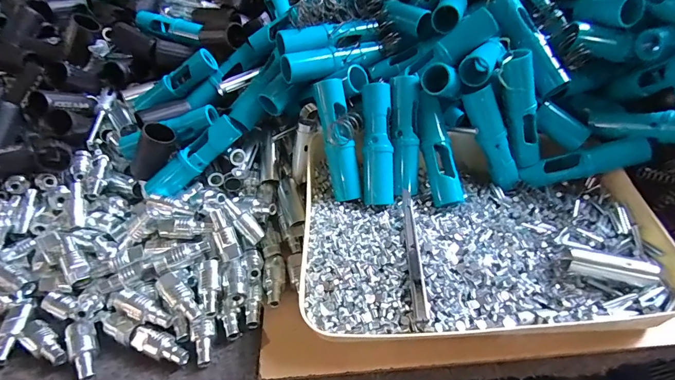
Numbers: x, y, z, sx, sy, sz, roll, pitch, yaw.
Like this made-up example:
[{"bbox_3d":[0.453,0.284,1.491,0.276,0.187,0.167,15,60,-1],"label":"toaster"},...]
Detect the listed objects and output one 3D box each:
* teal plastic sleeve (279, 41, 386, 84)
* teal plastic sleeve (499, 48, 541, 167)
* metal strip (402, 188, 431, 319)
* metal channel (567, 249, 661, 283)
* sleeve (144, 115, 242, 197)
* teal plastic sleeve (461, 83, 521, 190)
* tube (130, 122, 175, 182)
[{"bbox_3d":[-0.004,-0.146,0.408,0.114,0.025,0.029,-19,46,-16],"label":"teal plastic sleeve"},{"bbox_3d":[0.185,-0.078,0.375,0.025,0.117,0.023,-35,29,-29],"label":"teal plastic sleeve"},{"bbox_3d":[0.066,0.050,0.329,0.010,0.008,0.133,-1,44,2],"label":"metal strip"},{"bbox_3d":[0.231,0.066,0.316,0.066,0.019,0.015,7,45,10],"label":"metal channel"},{"bbox_3d":[-0.158,-0.034,0.413,0.117,0.033,0.027,-41,51,-2],"label":"sleeve"},{"bbox_3d":[0.164,-0.055,0.393,0.028,0.113,0.026,-4,33,46],"label":"teal plastic sleeve"},{"bbox_3d":[-0.208,-0.040,0.412,0.031,0.069,0.035,19,28,-40],"label":"tube"}]

